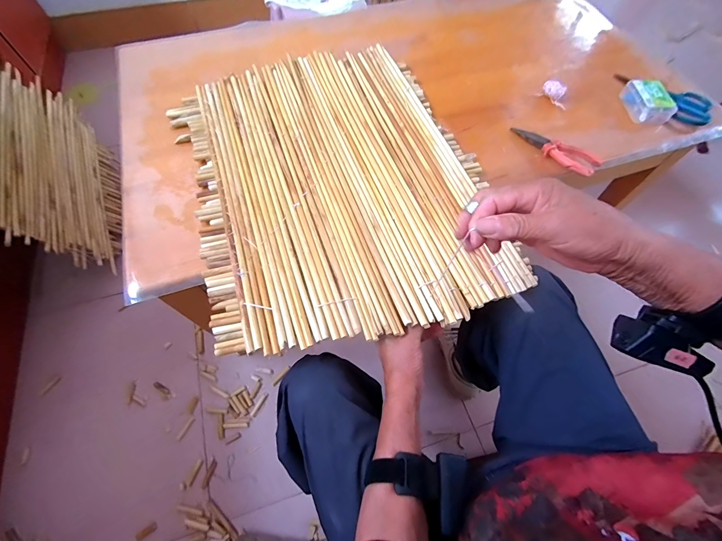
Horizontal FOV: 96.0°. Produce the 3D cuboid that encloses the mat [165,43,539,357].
[{"bbox_3d":[-0.045,-0.147,0.501,0.428,0.025,0.531,-18,66,-12],"label":"mat"}]

